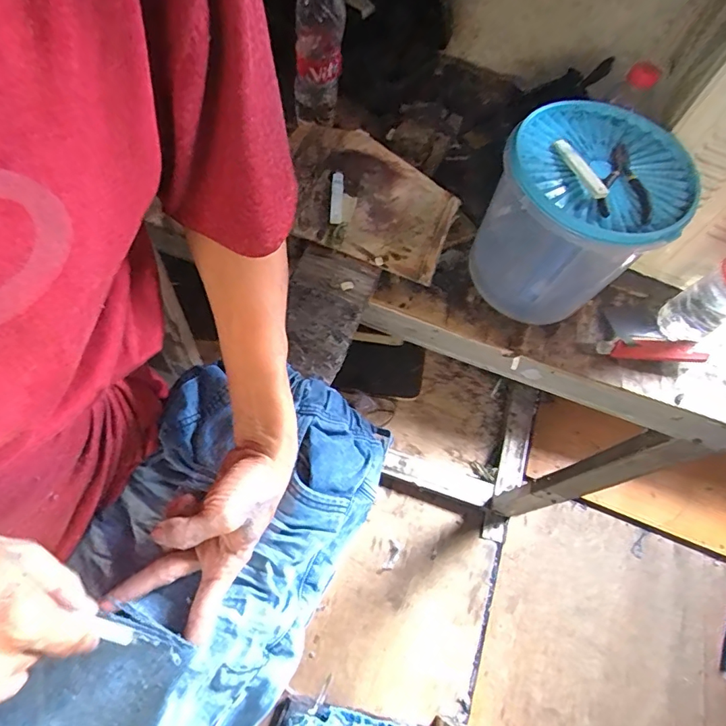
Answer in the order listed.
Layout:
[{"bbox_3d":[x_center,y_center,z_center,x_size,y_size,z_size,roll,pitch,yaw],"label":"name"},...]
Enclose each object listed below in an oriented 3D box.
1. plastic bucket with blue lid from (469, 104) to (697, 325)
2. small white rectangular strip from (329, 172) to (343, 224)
[{"bbox_3d":[0.235,-0.156,0.586,0.189,0.217,0.177,20,63,2],"label":"plastic bucket with blue lid"},{"bbox_3d":[-0.032,-0.206,0.597,0.014,0.005,0.082,5,63,-5],"label":"small white rectangular strip"}]

